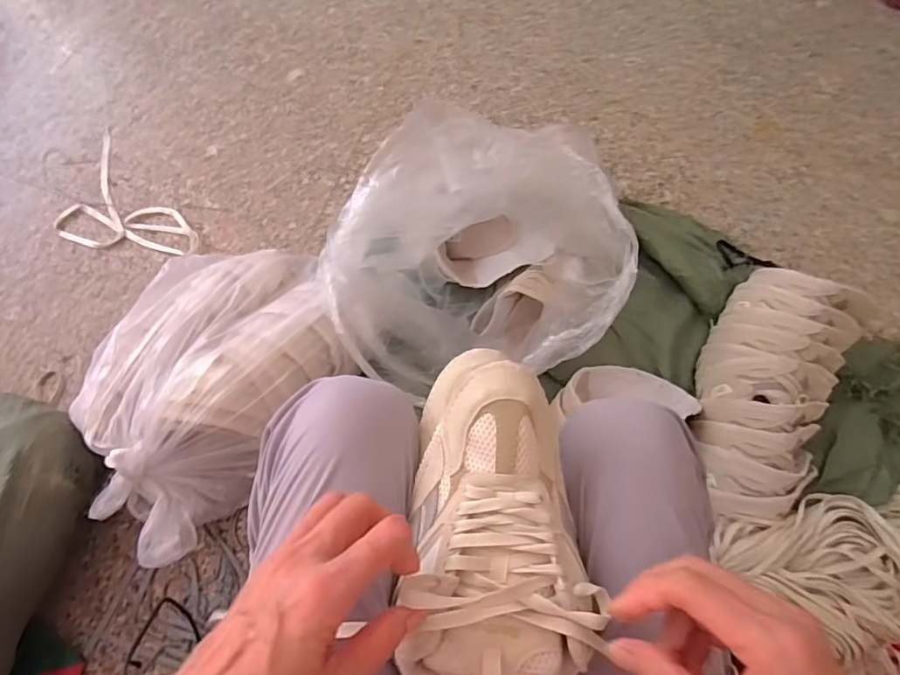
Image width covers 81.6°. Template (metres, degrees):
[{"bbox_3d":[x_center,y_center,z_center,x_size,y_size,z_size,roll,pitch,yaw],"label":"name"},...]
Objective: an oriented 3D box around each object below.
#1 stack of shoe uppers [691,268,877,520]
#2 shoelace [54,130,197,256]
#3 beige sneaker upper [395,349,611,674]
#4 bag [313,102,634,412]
[{"bbox_3d":[0.475,0.085,0.772,0.195,0.130,0.391,29,71,7],"label":"stack of shoe uppers"},{"bbox_3d":[-0.592,-0.216,0.918,0.170,0.012,0.306,-42,77,-15],"label":"shoelace"},{"bbox_3d":[0.027,0.118,0.352,0.107,0.071,0.228,-1,65,-2],"label":"beige sneaker upper"},{"bbox_3d":[0.027,-0.095,0.688,0.343,0.255,0.267,0,70,-3],"label":"bag"}]

